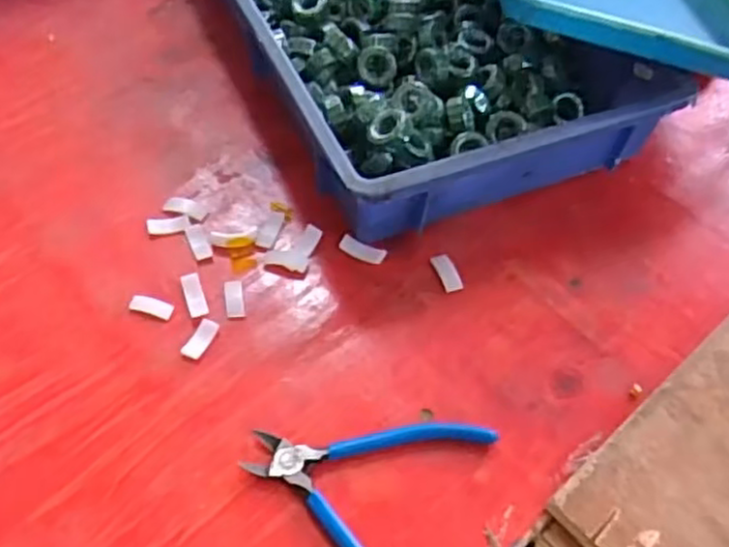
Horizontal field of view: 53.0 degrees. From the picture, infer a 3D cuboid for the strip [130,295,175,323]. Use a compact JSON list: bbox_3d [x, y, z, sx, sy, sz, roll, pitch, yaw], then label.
[{"bbox_3d":[-0.147,0.022,0.506,0.031,0.004,0.015,17,55,9],"label":"strip"}]

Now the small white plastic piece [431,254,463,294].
[{"bbox_3d":[0.061,-0.001,0.536,0.014,0.004,0.031,-22,64,-5],"label":"small white plastic piece"}]

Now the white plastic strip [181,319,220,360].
[{"bbox_3d":[-0.110,0.044,0.492,0.014,0.004,0.030,19,55,11],"label":"white plastic strip"}]

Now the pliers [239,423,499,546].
[{"bbox_3d":[0.000,0.125,0.435,0.137,0.012,0.119,17,55,10],"label":"pliers"}]

